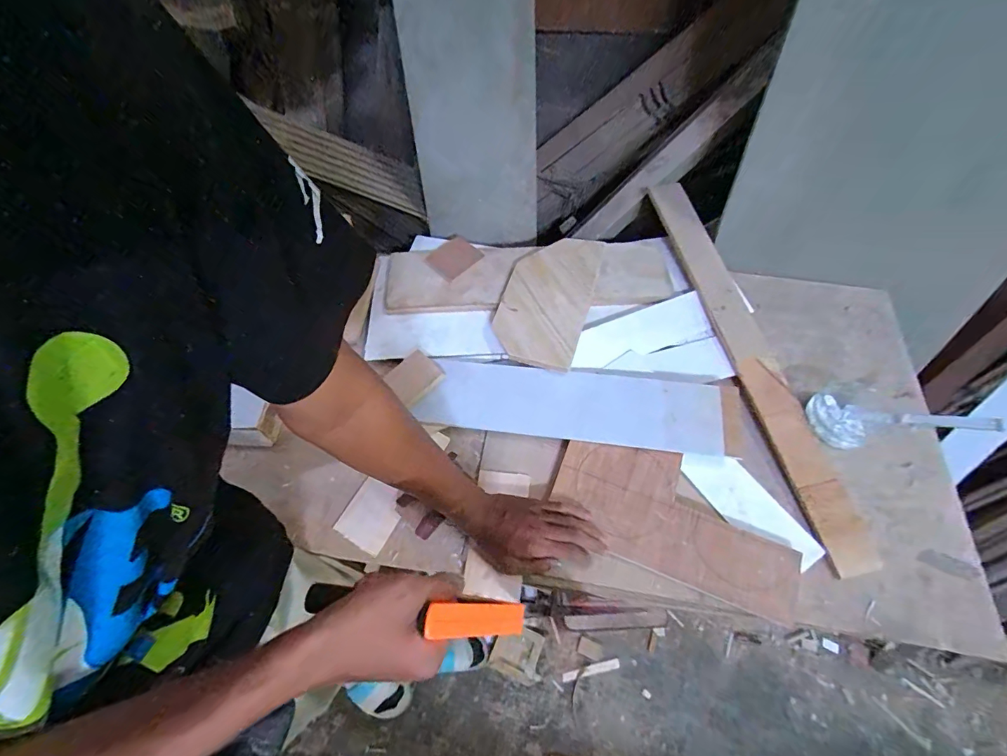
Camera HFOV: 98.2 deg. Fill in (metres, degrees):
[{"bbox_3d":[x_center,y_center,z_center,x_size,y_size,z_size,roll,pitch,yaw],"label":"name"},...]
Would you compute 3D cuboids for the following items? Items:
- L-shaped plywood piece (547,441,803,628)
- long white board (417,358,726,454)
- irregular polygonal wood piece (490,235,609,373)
[{"bbox_3d":[0.209,0.173,0.554,0.290,0.015,0.142,19,66,15],"label":"L-shaped plywood piece"},{"bbox_3d":[0.090,0.040,0.630,0.409,0.010,0.104,5,75,9],"label":"long white board"},{"bbox_3d":[0.071,-0.133,0.694,0.138,0.020,0.247,14,67,19],"label":"irregular polygonal wood piece"}]

